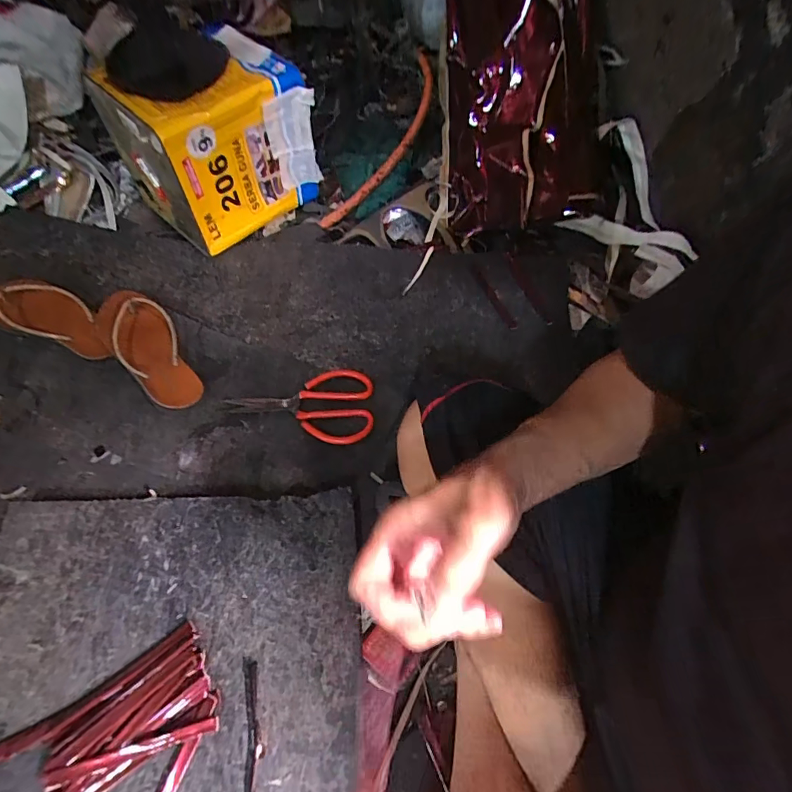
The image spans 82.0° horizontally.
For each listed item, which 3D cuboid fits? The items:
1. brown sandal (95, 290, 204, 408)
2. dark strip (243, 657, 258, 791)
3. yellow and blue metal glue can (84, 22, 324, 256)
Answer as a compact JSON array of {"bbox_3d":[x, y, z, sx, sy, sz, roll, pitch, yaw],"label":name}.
[{"bbox_3d":[-0.374,-0.077,0.683,0.097,0.042,0.234,-34,76,-22],"label":"brown sandal"},{"bbox_3d":[-0.140,0.327,0.436,0.013,0.006,0.134,-8,51,-7],"label":"dark strip"},{"bbox_3d":[-0.299,-0.424,0.778,0.263,0.265,0.243,-36,59,-26],"label":"yellow and blue metal glue can"}]

